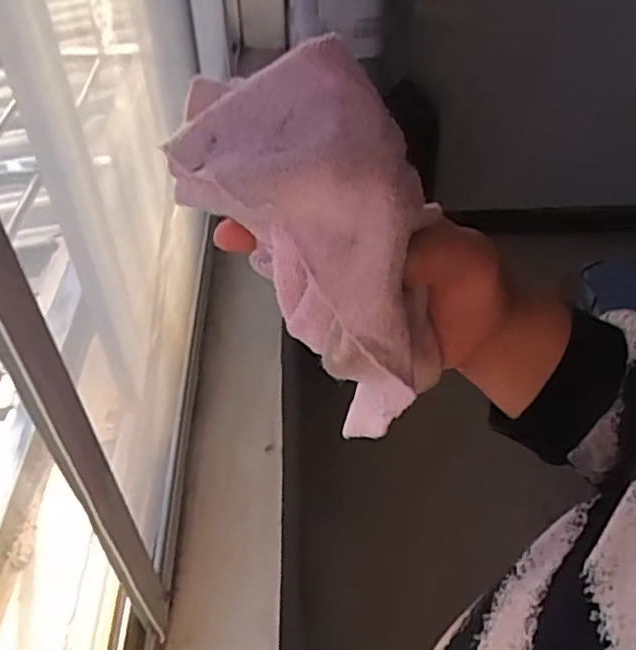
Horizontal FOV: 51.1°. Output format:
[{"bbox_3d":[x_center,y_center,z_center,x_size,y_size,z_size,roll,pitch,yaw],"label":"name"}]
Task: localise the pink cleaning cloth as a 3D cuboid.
[{"bbox_3d":[0.012,-0.025,0.272,0.072,0.175,0.072,-1,34,39],"label":"pink cleaning cloth"}]

